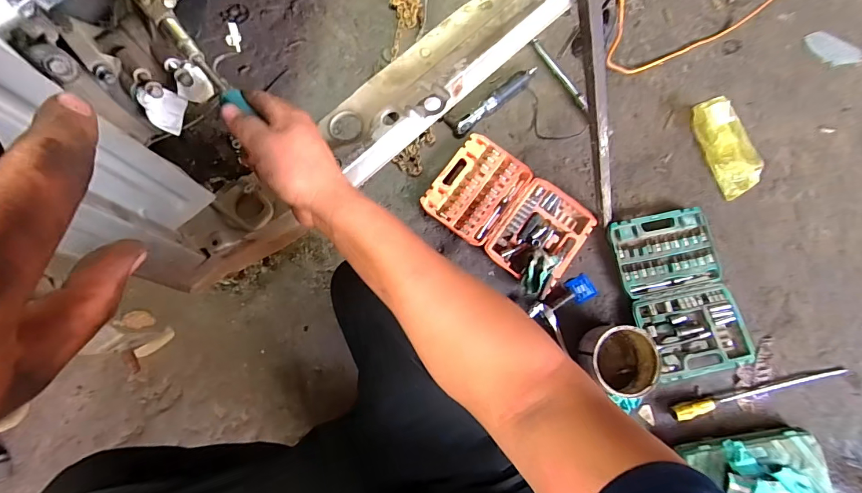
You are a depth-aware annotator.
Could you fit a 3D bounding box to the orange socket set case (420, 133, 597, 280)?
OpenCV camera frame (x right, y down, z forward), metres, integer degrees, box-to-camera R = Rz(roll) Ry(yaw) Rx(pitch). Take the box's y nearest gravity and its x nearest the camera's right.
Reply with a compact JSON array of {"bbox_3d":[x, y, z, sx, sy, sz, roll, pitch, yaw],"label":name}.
[{"bbox_3d":[0.199,-0.091,1.009,0.386,0.034,0.247,37,81,6],"label":"orange socket set case"}]

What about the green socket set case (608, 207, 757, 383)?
[{"bbox_3d":[0.616,0.109,0.984,0.246,0.058,0.397,-16,80,-3],"label":"green socket set case"}]

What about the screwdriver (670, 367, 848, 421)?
[{"bbox_3d":[0.791,0.346,0.948,0.448,0.037,0.036,-12,80,-2],"label":"screwdriver"}]

